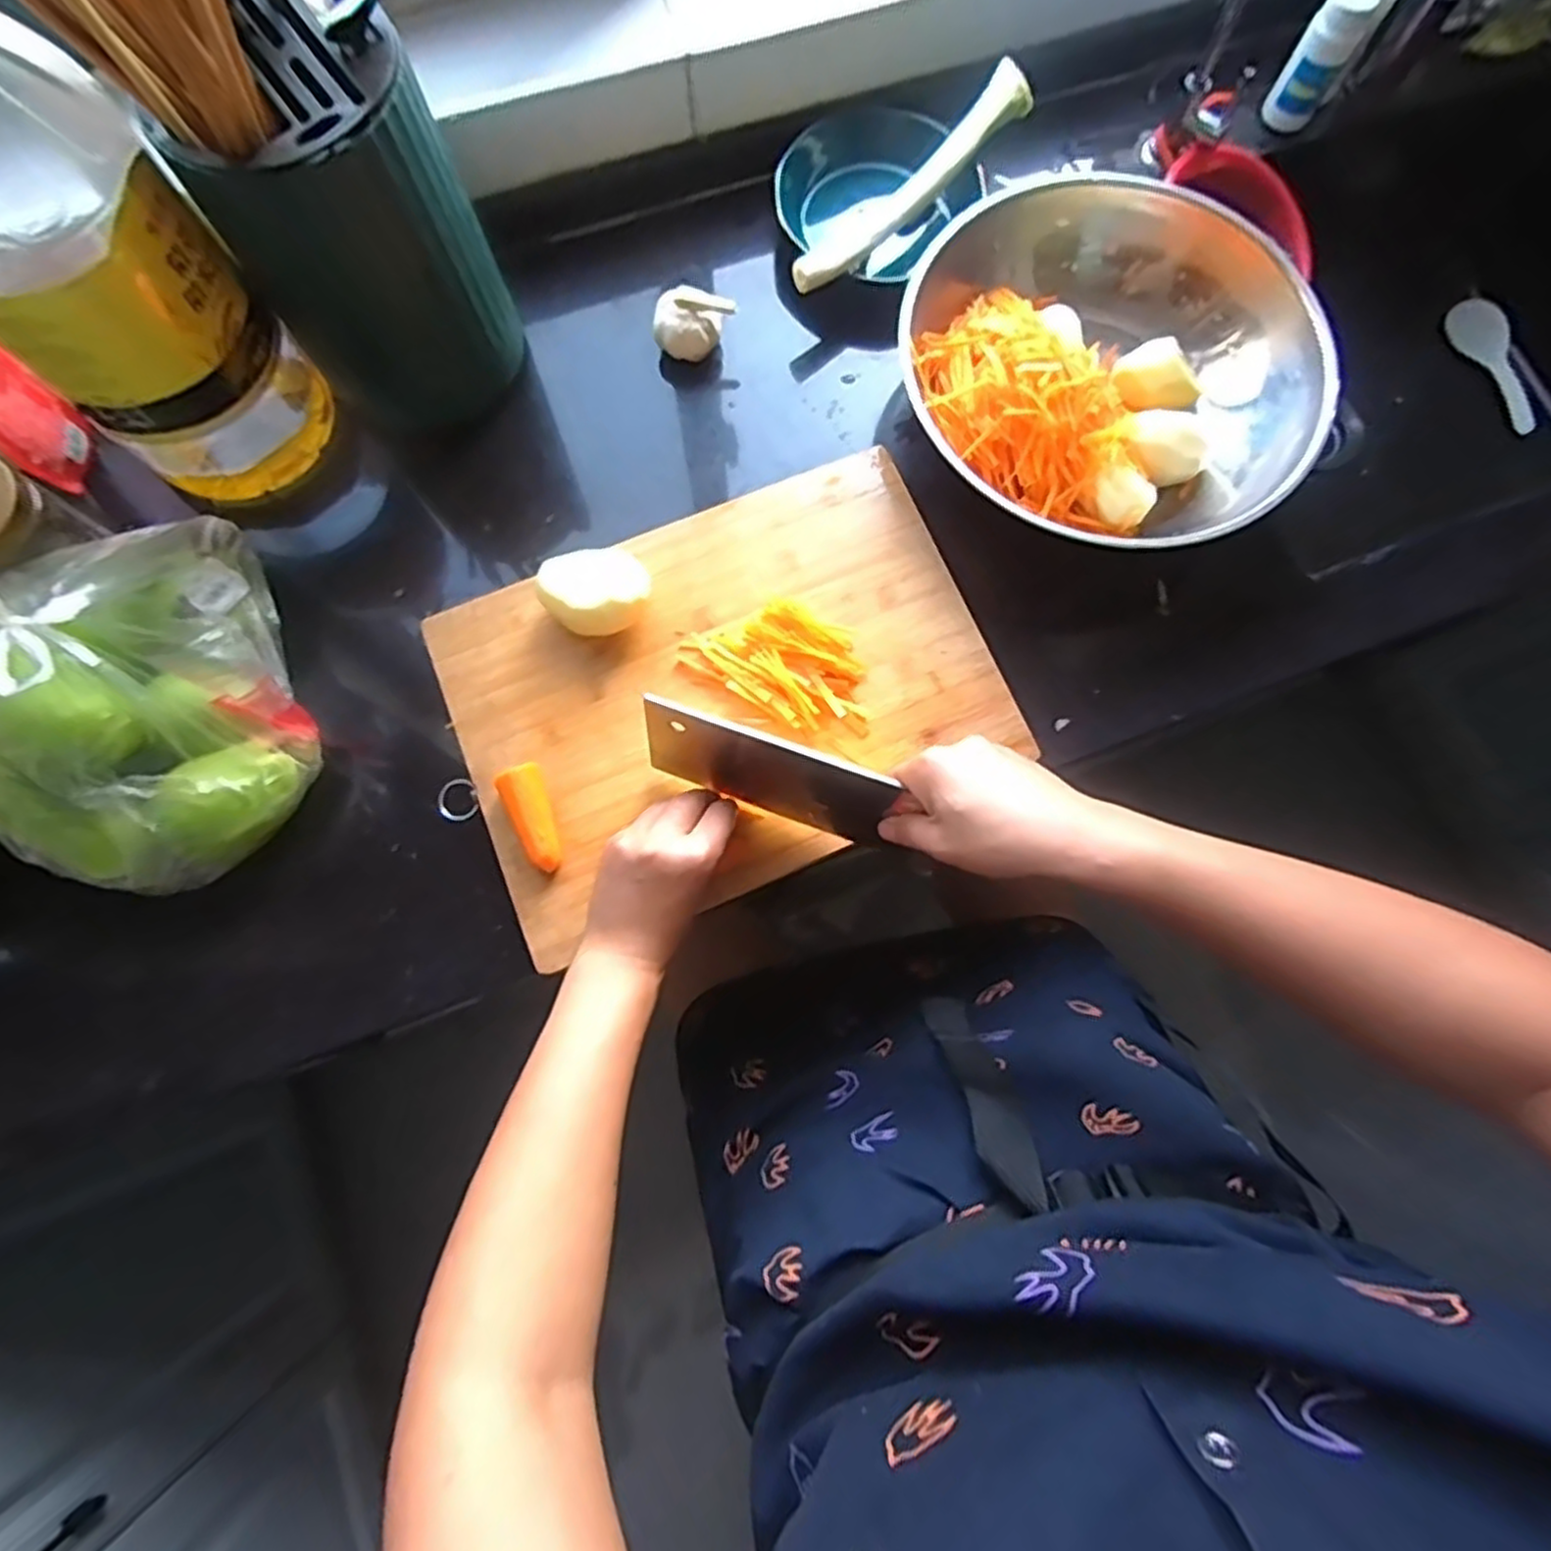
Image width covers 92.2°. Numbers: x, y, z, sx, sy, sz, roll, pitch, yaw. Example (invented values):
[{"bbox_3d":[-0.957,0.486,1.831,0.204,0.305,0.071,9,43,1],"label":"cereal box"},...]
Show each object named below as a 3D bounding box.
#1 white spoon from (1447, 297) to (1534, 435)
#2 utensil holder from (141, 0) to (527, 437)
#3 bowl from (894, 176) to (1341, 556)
[{"bbox_3d":[0.820,-0.464,0.845,0.048,0.022,0.163,-12,78,-3],"label":"white spoon"},{"bbox_3d":[-0.268,-0.349,0.499,0.146,0.199,0.121,-39,81,-8],"label":"utensil holder"},{"bbox_3d":[0.246,-0.296,0.575,0.305,0.091,0.296,4,78,0],"label":"bowl"}]

